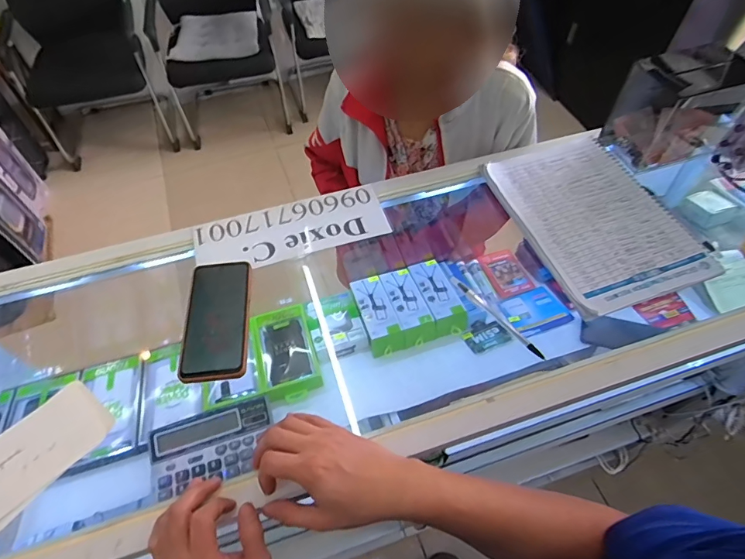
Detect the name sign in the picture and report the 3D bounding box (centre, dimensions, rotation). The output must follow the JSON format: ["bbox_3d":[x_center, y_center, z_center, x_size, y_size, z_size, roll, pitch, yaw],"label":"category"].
[{"bbox_3d":[-0.121,-0.075,0.654,0.272,0.008,0.101,-15,57,-10],"label":"name sign"}]

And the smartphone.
[{"bbox_3d":[-0.195,0.047,0.557,0.081,0.012,0.166,-7,56,-5],"label":"smartphone"}]

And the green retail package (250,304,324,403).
[{"bbox_3d":[-0.160,0.128,0.812,0.105,0.022,0.195,-15,49,-11],"label":"green retail package"}]

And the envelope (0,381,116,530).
[{"bbox_3d":[-0.372,0.193,0.473,0.083,0.016,0.169,36,63,22],"label":"envelope"}]

